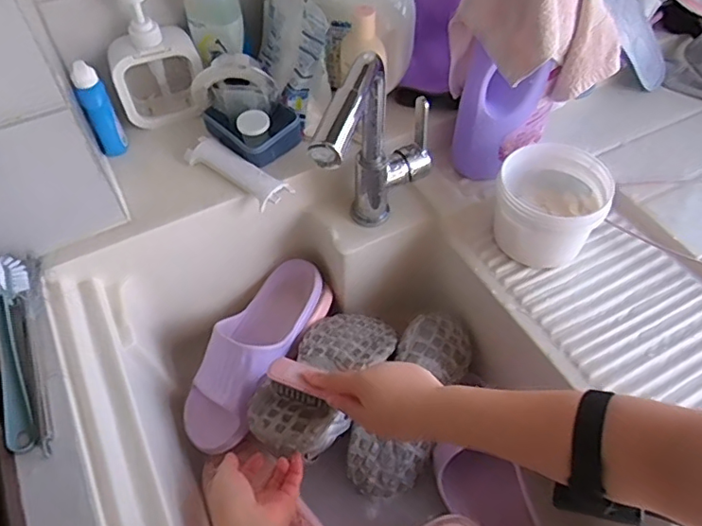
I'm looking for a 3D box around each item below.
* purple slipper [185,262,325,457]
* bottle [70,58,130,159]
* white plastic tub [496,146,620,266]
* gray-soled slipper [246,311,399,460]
[{"bbox_3d":[-0.126,0.105,0.703,0.093,0.073,0.250,21,57,13],"label":"purple slipper"},{"bbox_3d":[-0.309,-0.188,0.682,0.034,0.115,0.030,-24,38,-17],"label":"bottle"},{"bbox_3d":[0.236,-0.066,0.665,0.120,0.096,0.127,14,56,9],"label":"white plastic tub"},{"bbox_3d":[-0.031,0.140,0.678,0.103,0.069,0.223,26,43,16],"label":"gray-soled slipper"}]

